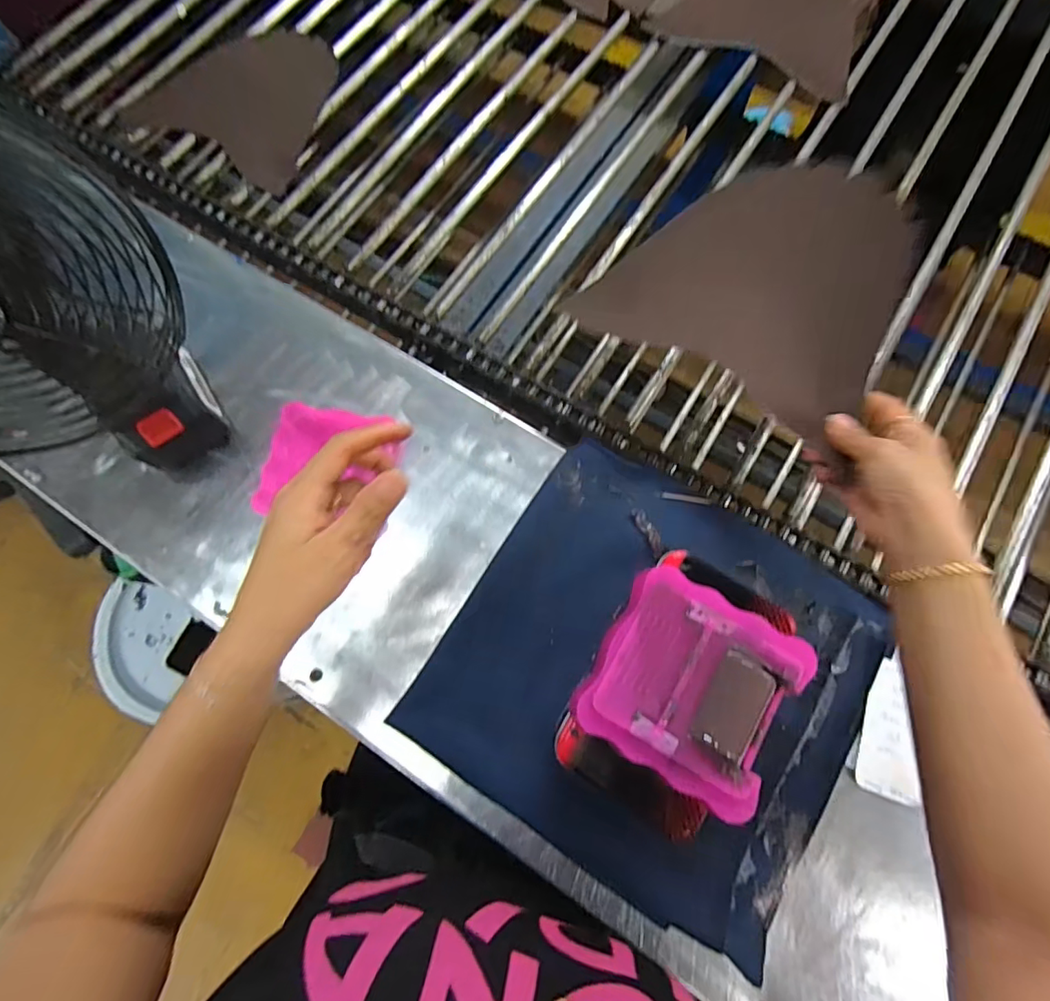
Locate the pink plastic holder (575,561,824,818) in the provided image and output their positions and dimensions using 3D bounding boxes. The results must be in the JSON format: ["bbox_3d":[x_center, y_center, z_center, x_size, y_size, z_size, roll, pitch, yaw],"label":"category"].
[{"bbox_3d":[0.096,0.106,0.308,0.107,0.007,0.105,29,76,10],"label":"pink plastic holder"}]

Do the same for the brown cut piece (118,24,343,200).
[{"bbox_3d":[-0.340,-0.511,0.672,0.238,0.013,0.216,29,78,12],"label":"brown cut piece"}]

